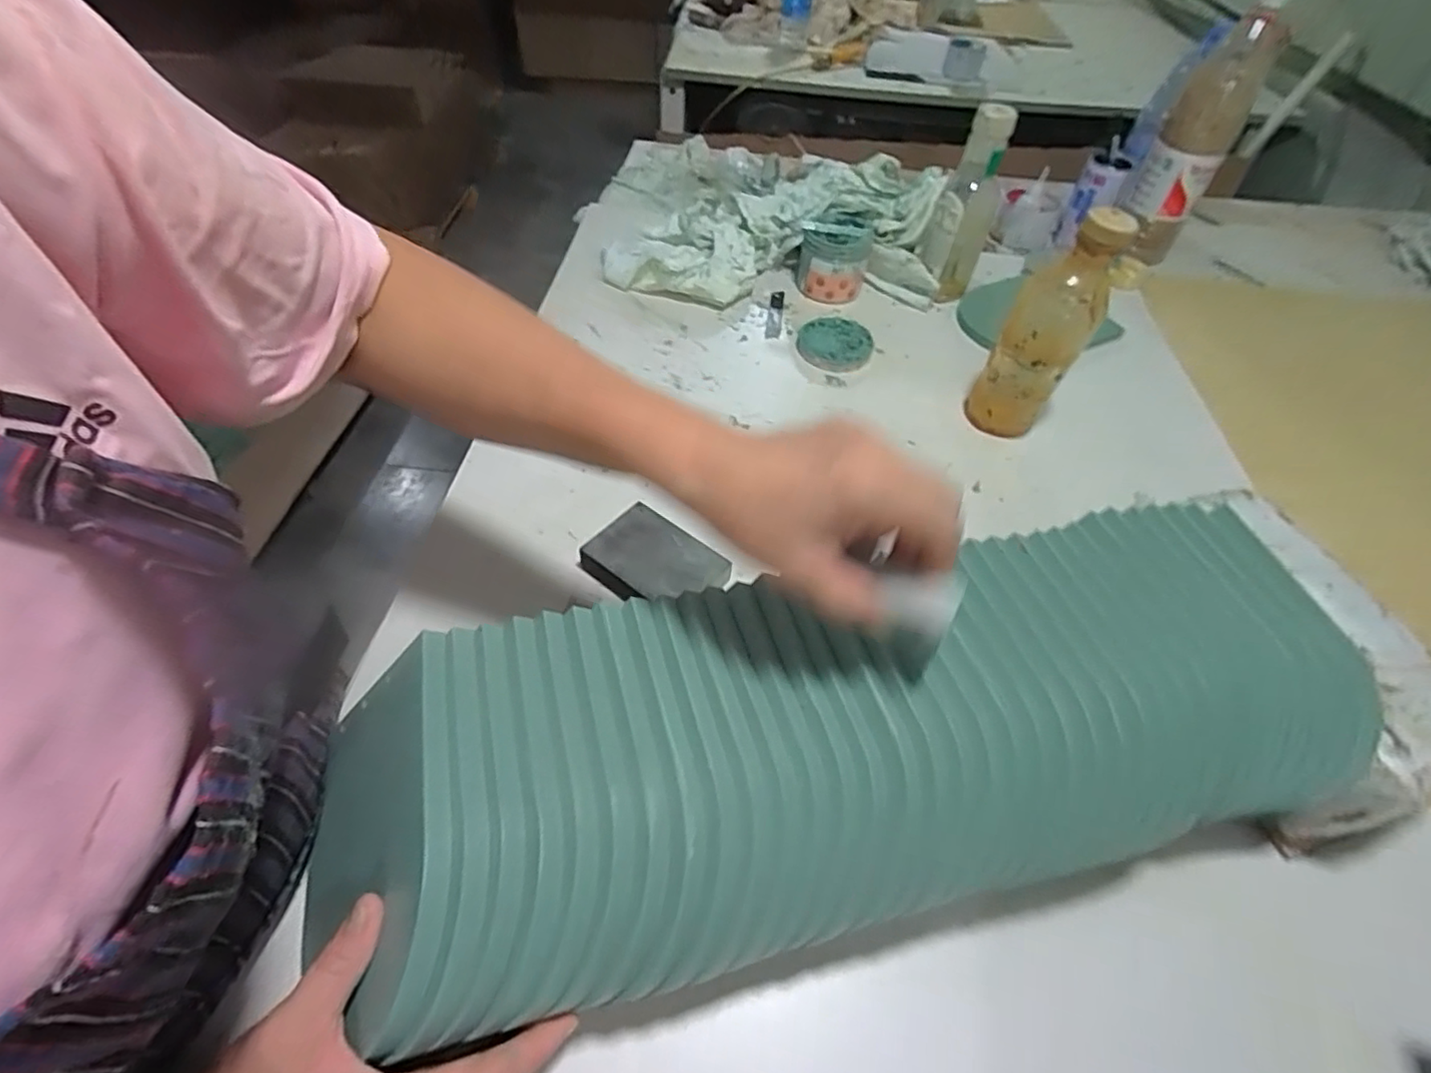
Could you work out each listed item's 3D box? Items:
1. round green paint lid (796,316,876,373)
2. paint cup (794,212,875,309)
[{"bbox_3d":[0.134,-0.217,0.717,0.085,0.023,0.086,2,51,-2],"label":"round green paint lid"},{"bbox_3d":[0.145,-0.340,0.778,0.083,0.080,0.079,2,51,-2],"label":"paint cup"}]

